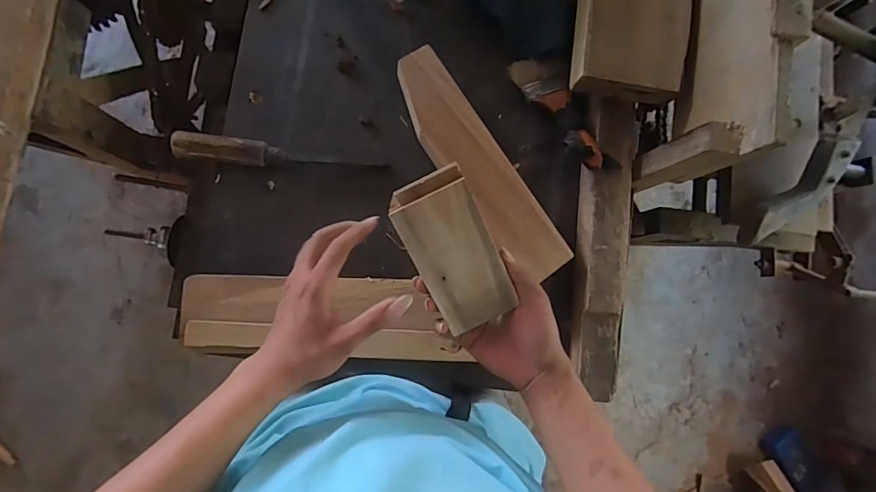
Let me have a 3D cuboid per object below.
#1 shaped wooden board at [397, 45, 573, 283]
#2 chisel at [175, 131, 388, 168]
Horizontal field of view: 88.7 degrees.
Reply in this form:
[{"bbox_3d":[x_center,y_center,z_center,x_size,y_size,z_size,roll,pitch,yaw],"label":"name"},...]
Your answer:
[{"bbox_3d":[0.044,-0.100,0.572,0.079,0.059,0.330,-33,89,-8],"label":"shaped wooden board"},{"bbox_3d":[-0.193,-0.111,0.557,0.249,0.030,0.031,5,84,-5],"label":"chisel"}]

